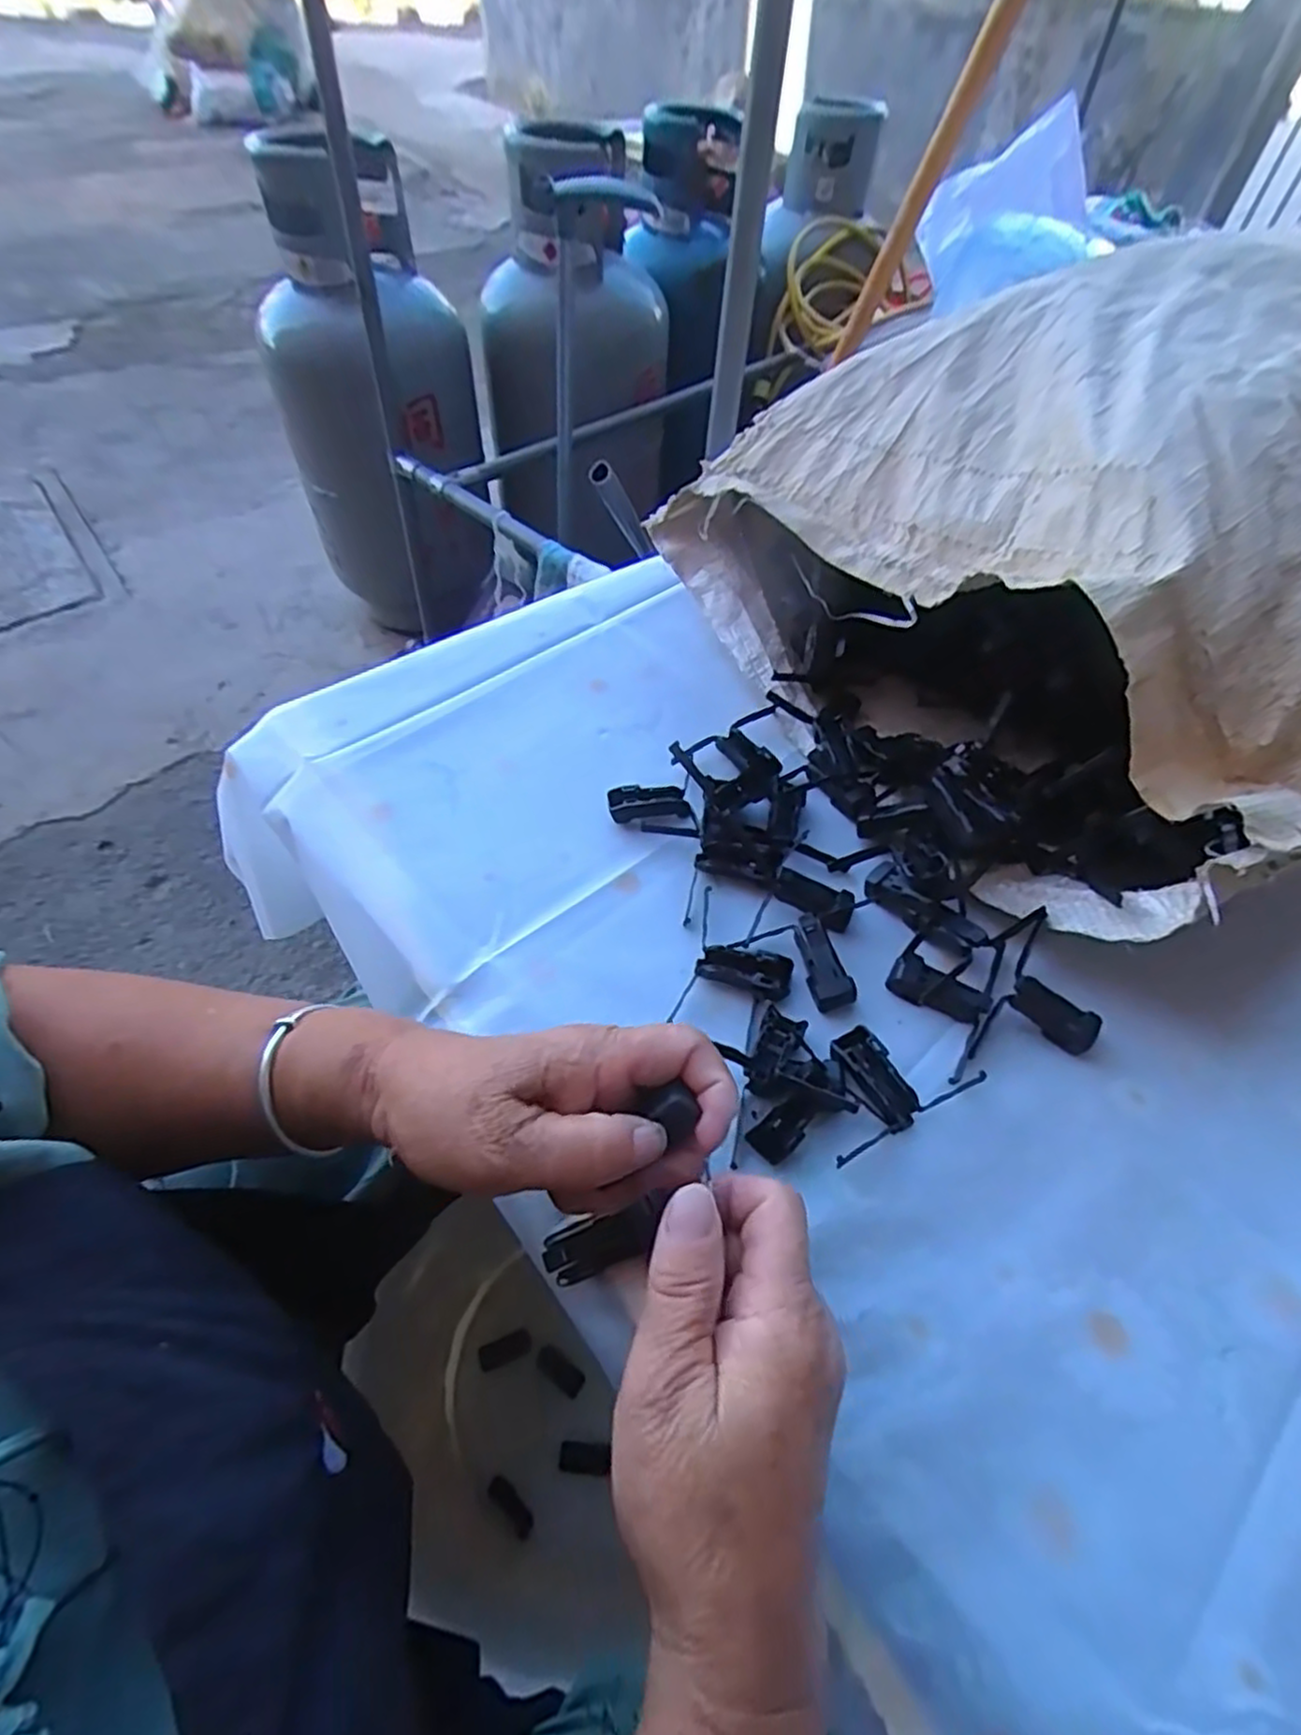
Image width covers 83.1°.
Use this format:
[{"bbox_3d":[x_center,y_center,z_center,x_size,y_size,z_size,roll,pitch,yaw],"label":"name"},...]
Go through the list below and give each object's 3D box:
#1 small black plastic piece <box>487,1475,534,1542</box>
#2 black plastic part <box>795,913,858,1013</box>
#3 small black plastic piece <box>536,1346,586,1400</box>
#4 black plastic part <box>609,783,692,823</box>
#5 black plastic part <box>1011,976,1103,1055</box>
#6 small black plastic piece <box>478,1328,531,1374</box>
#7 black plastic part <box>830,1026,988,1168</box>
[{"bbox_3d":[-0.116,0.535,0.614,0.049,0.004,0.018,37,61,22],"label":"small black plastic piece"},{"bbox_3d":[0.088,0.048,0.375,0.018,0.015,0.048,-15,73,-13],"label":"black plastic part"},{"bbox_3d":[-0.082,0.461,0.672,0.047,0.004,0.023,34,59,20],"label":"small black plastic piece"},{"bbox_3d":[0.000,-0.038,0.435,0.048,0.011,0.021,-4,54,-5],"label":"black plastic part"},{"bbox_3d":[0.198,0.073,0.359,0.047,0.015,0.017,38,60,7],"label":"black plastic part"},{"bbox_3d":[-0.134,0.448,0.680,0.049,0.004,0.022,-17,56,-14],"label":"small black plastic piece"},{"bbox_3d":[0.107,0.099,0.345,0.081,0.009,0.049,-23,58,-18],"label":"black plastic part"}]

